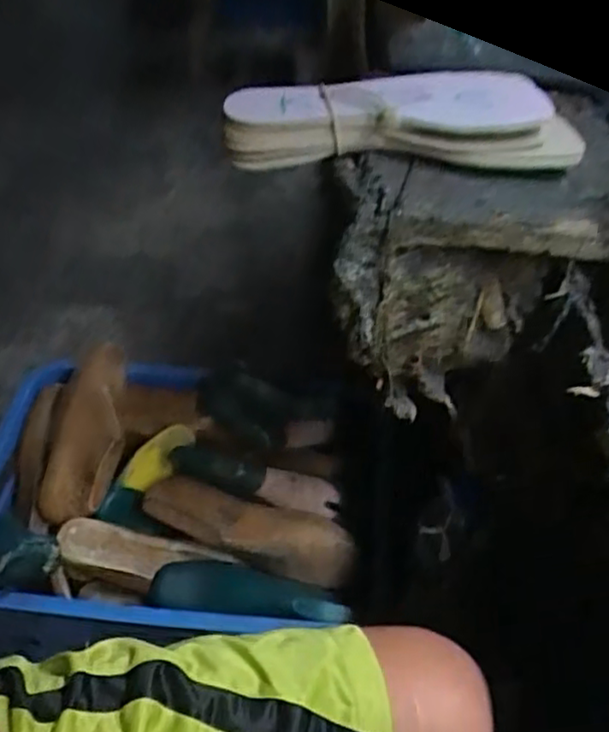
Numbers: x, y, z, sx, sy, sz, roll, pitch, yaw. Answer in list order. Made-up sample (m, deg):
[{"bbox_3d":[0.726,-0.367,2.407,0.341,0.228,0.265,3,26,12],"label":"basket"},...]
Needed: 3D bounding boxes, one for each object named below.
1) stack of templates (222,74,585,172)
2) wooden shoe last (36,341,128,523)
[{"bbox_3d":[0.070,-0.179,0.501,0.254,0.053,0.072,3,46,3],"label":"stack of templates"},{"bbox_3d":[-0.280,0.079,0.865,0.109,0.066,0.241,4,69,4],"label":"wooden shoe last"}]

